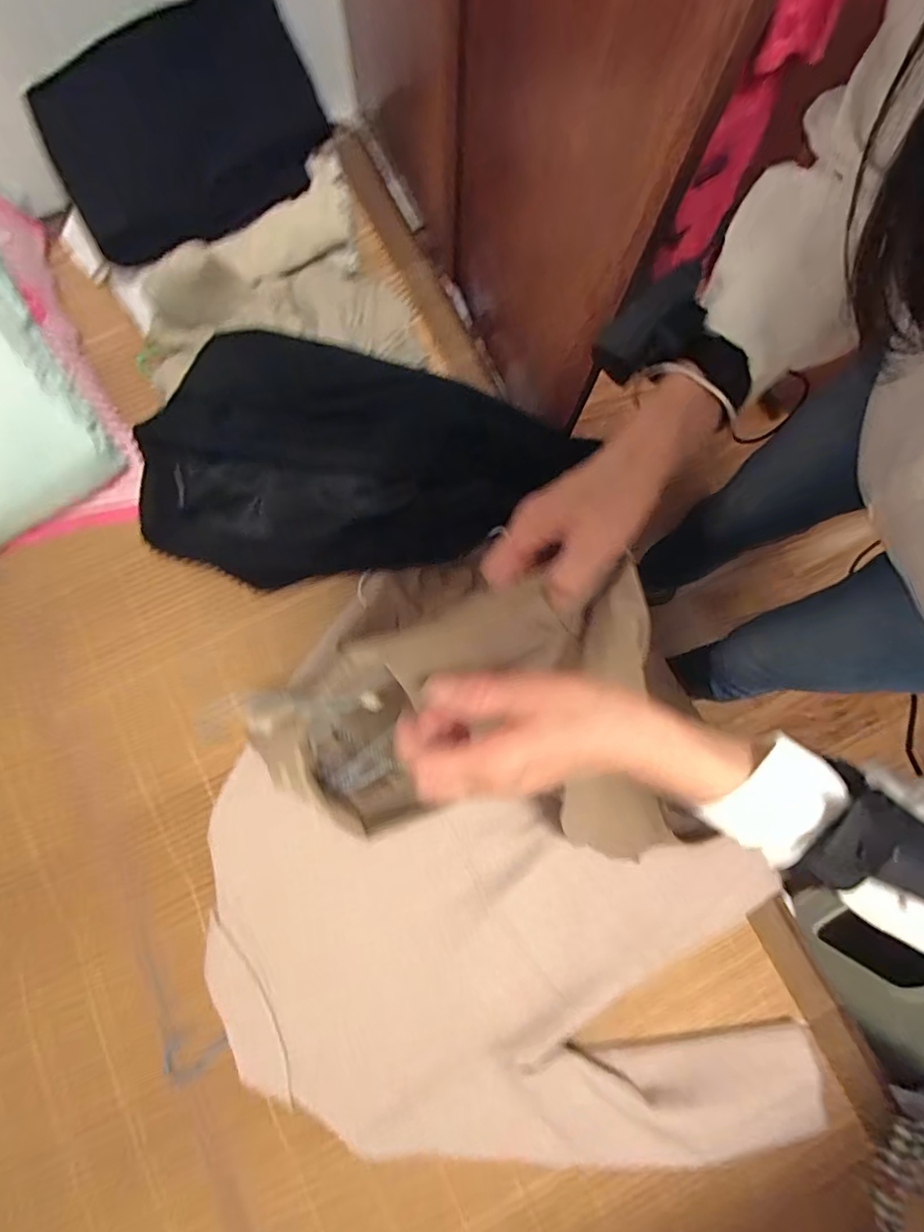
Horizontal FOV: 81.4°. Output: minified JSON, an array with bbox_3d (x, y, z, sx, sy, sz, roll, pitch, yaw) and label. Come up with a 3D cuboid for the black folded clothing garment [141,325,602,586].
[{"bbox_3d":[-0.139,-0.189,0.684,0.527,0.111,0.290,1,82,1],"label":"black folded clothing garment"}]

